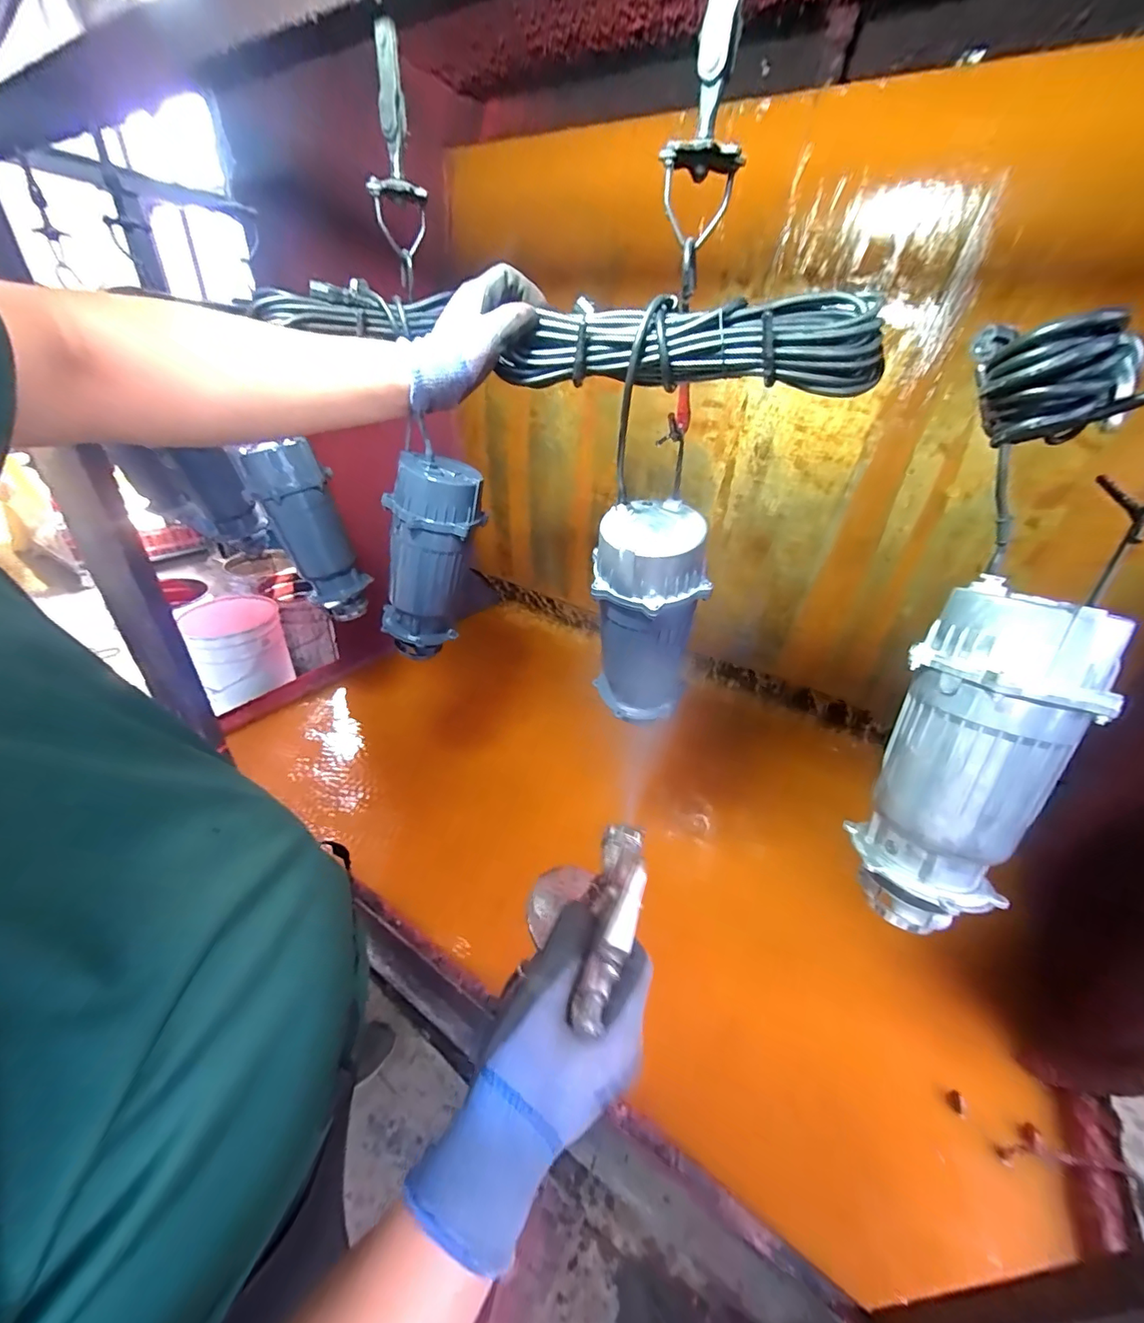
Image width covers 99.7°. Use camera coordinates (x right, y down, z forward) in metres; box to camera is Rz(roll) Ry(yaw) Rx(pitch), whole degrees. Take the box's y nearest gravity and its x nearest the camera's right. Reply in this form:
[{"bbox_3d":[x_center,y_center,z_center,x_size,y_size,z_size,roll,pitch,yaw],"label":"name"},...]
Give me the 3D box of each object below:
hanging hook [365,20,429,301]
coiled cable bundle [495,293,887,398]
[{"bbox_3d":[-0.220,-0.605,0.597,0.065,0.229,0.053,-3,31,-4],"label":"hanging hook"},{"bbox_3d":[0.101,-0.296,0.454,0.340,0.071,0.039,9,33,15],"label":"coiled cable bundle"}]

